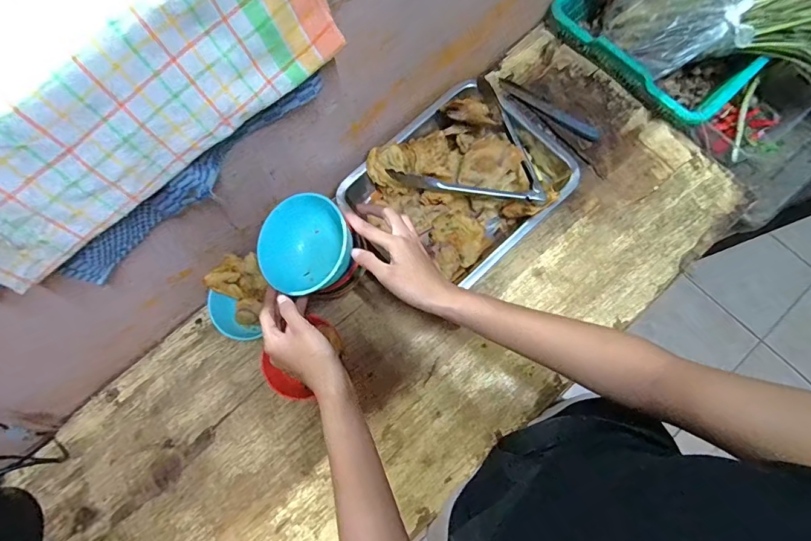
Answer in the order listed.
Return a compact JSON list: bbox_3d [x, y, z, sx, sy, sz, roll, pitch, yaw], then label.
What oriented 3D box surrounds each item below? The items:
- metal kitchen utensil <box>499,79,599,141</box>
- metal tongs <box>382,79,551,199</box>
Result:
[{"bbox_3d":[0.227,-0.259,0.683,0.176,0.015,0.026,36,81,10],"label":"metal kitchen utensil"},{"bbox_3d":[0.116,-0.156,0.607,0.187,0.031,0.205,39,82,7],"label":"metal tongs"}]

